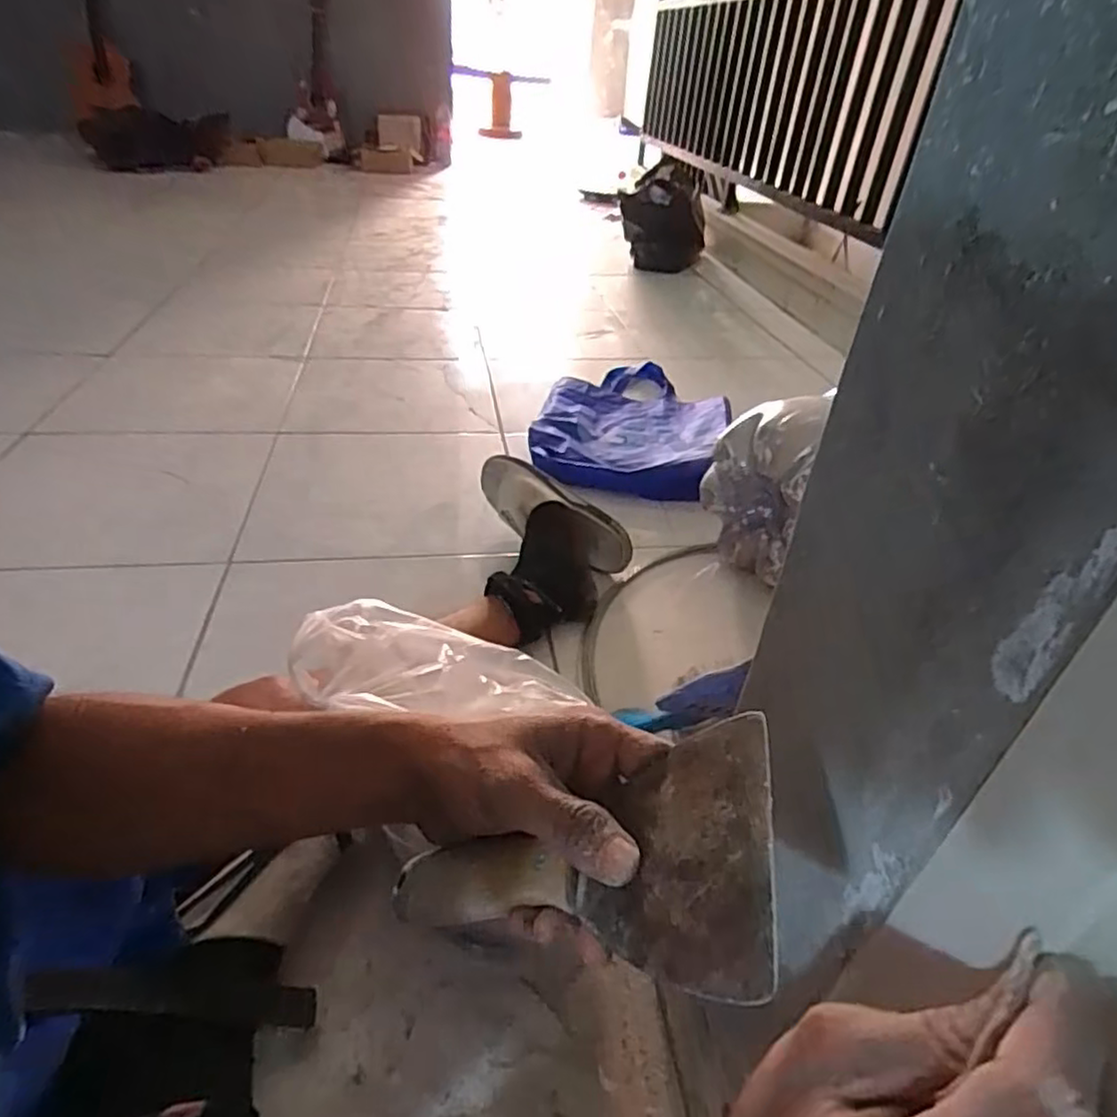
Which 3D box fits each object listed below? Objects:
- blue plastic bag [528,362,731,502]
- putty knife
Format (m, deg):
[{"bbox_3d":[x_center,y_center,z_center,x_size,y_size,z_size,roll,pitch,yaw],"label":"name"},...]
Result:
[{"bbox_3d":[0.149,-0.278,1.371,0.359,0.077,0.587,8,35,5],"label":"blue plastic bag"},{"bbox_3d":[0.001,0.115,0.263,0.165,0.018,0.090,-20,25,28],"label":"putty knife"}]

